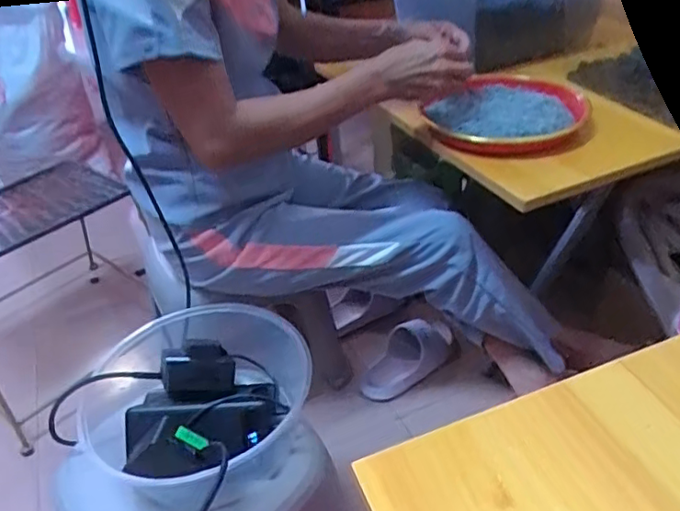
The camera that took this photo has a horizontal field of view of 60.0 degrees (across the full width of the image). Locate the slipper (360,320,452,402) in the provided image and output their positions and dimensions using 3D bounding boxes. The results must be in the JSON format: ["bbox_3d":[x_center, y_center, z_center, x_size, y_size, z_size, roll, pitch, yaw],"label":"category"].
[{"bbox_3d":[0.125,0.196,1.115,0.199,0.066,0.112,-41,43,-5],"label":"slipper"}]

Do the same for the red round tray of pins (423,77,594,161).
[{"bbox_3d":[0.224,-0.190,0.806,0.205,0.049,0.177,-11,36,-5],"label":"red round tray of pins"}]

